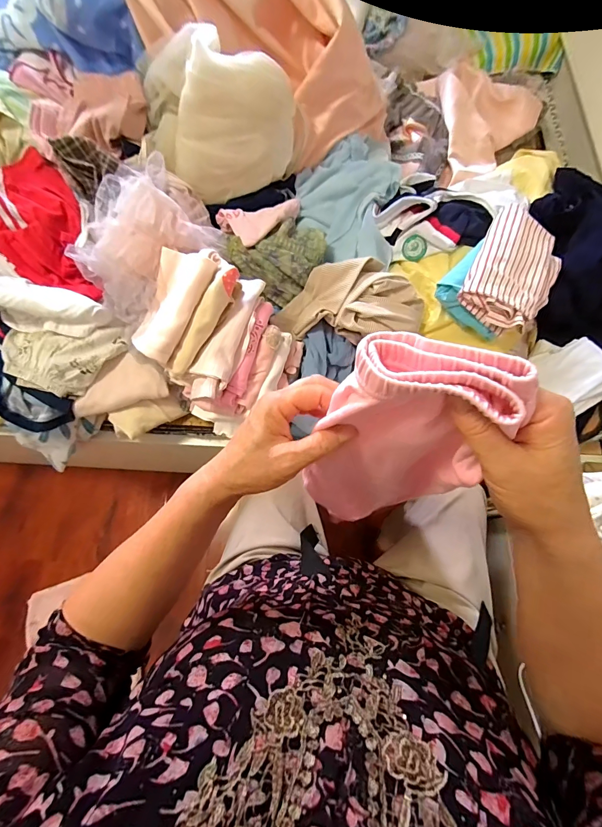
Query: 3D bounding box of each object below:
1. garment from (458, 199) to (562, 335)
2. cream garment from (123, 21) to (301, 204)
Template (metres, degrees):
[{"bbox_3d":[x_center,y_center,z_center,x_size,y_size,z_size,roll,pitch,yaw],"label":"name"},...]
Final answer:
[{"bbox_3d":[0.380,-0.252,0.638,0.143,0.066,0.196,28,74,11],"label":"garment"},{"bbox_3d":[-0.150,-0.527,0.659,0.280,0.207,0.130,-3,71,1],"label":"cream garment"}]

